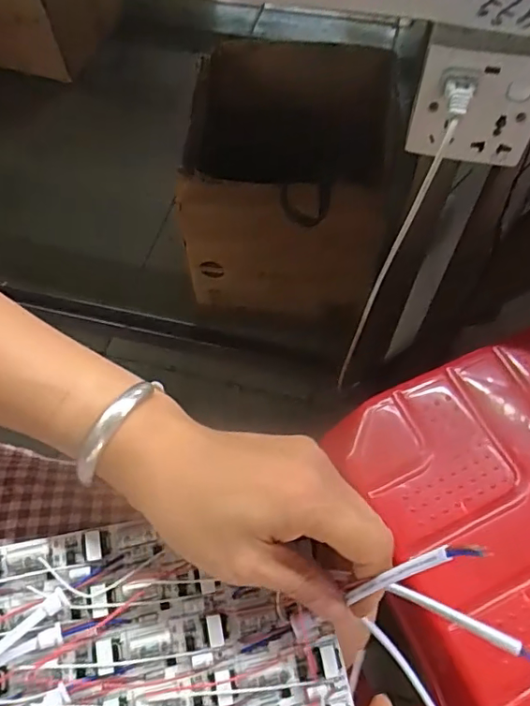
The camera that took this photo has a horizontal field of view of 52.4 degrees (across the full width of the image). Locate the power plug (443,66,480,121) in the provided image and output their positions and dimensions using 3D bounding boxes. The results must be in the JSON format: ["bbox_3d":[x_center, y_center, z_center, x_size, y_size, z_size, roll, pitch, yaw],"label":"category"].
[{"bbox_3d":[0.125,-0.170,0.350,0.022,0.015,0.036,19,63,11],"label":"power plug"}]

